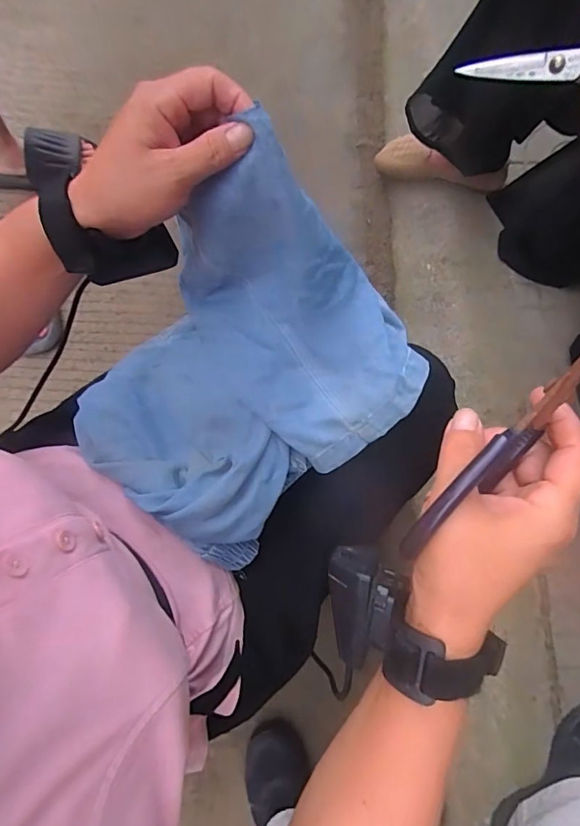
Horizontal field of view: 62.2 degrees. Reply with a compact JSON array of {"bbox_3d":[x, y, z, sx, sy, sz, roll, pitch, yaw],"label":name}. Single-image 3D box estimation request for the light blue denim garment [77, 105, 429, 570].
[{"bbox_3d":[-0.040,-0.028,0.374,0.220,0.161,0.257,40,82,7],"label":"light blue denim garment"}]

